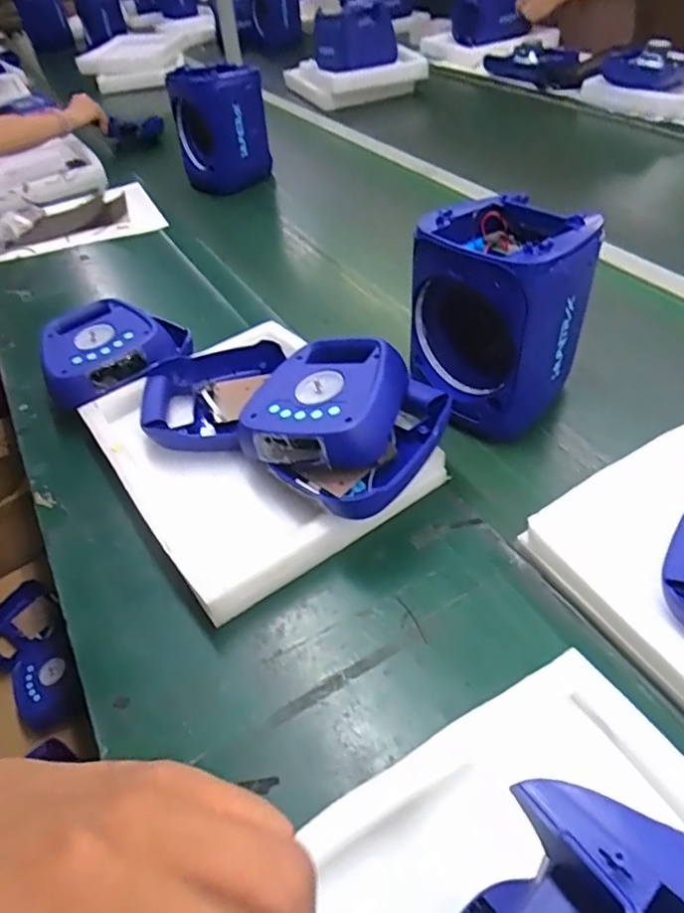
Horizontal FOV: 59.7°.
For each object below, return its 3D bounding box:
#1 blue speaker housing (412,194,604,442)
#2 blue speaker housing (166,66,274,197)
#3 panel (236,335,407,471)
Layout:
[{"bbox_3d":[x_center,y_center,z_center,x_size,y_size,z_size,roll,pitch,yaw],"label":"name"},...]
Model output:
[{"bbox_3d":[0.184,-0.156,0.672,0.164,0.206,0.145,-24,48,-18],"label":"blue speaker housing"},{"bbox_3d":[-0.256,-0.689,1.270,0.198,0.234,0.143,-6,42,-7],"label":"blue speaker housing"},{"bbox_3d":[-0.017,-0.054,0.625,0.158,0.065,0.164,-2,47,21],"label":"panel"}]

